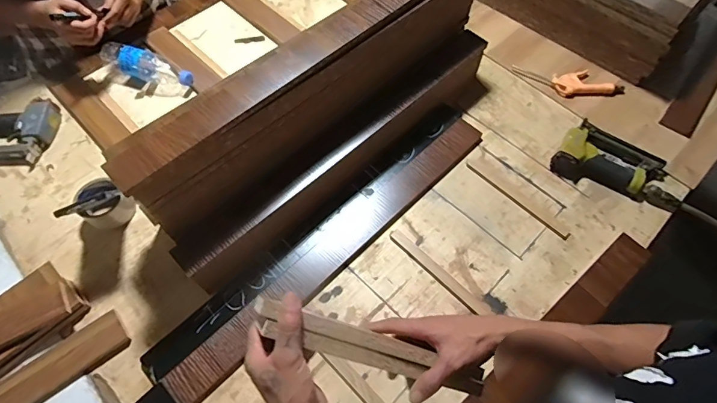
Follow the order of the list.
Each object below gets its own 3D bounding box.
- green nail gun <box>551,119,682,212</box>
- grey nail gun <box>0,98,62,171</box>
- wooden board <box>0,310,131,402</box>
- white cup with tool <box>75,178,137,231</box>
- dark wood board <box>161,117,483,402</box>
[{"bbox_3d":[0.531,-0.073,0.872,0.241,0.046,0.149,31,65,17],"label":"green nail gun"},{"bbox_3d":[-0.750,-0.148,0.912,0.206,0.049,0.153,2,60,2],"label":"grey nail gun"},{"bbox_3d":[-0.500,0.280,0.685,0.264,0.013,0.070,-34,65,-17],"label":"wooden board"},{"bbox_3d":[-0.487,0.004,0.822,0.092,0.050,0.085,37,67,19],"label":"white cup with tool"},{"bbox_3d":[-0.021,0.069,0.807,0.068,0.021,0.742,40,68,21],"label":"dark wood board"}]

